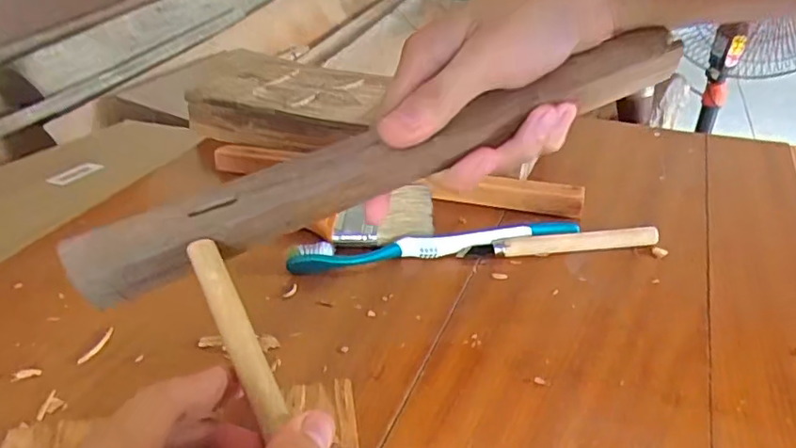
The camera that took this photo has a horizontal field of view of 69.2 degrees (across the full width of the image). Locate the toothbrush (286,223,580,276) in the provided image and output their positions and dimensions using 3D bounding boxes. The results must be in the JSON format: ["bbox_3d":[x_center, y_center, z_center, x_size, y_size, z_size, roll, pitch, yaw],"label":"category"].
[{"bbox_3d":[0.023,0.014,0.369,0.183,0.016,0.011,-6,33,-7],"label":"toothbrush"}]

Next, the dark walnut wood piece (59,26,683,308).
[{"bbox_3d":[0.008,-0.037,0.272,0.307,0.028,0.023,-22,38,-14],"label":"dark walnut wood piece"}]

